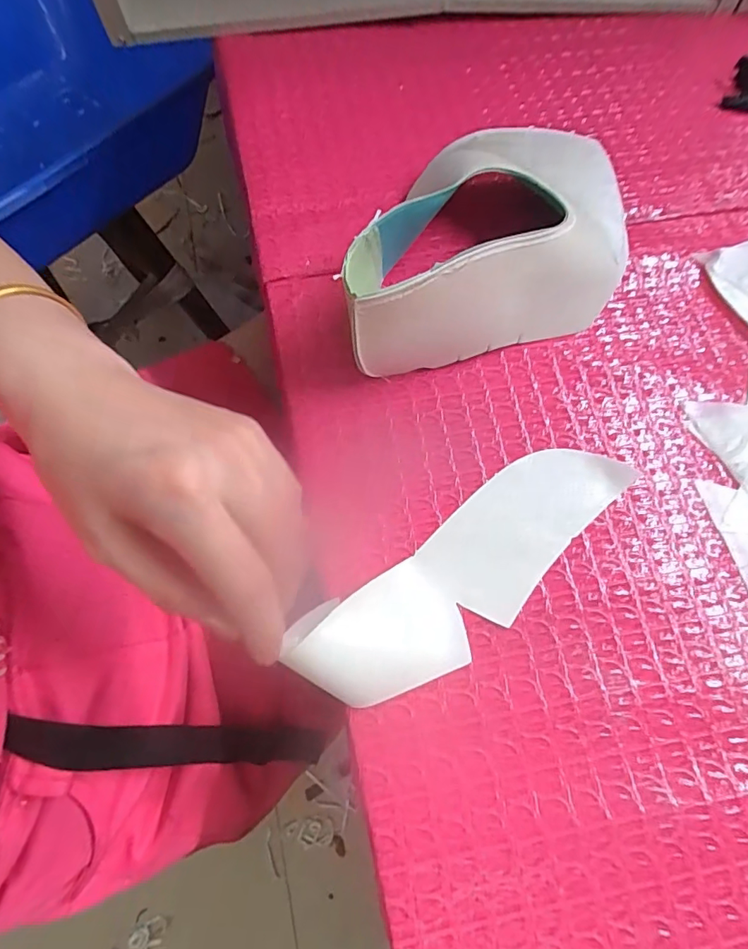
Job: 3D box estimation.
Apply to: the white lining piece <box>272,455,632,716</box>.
[{"bbox_3d":[0.057,0.050,0.273,0.213,0.020,0.063,-33,73,-18],"label":"white lining piece"}]

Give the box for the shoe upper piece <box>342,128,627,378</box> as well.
[{"bbox_3d":[0.070,-0.163,0.323,0.210,0.078,0.150,-16,70,-7],"label":"shoe upper piece"}]

